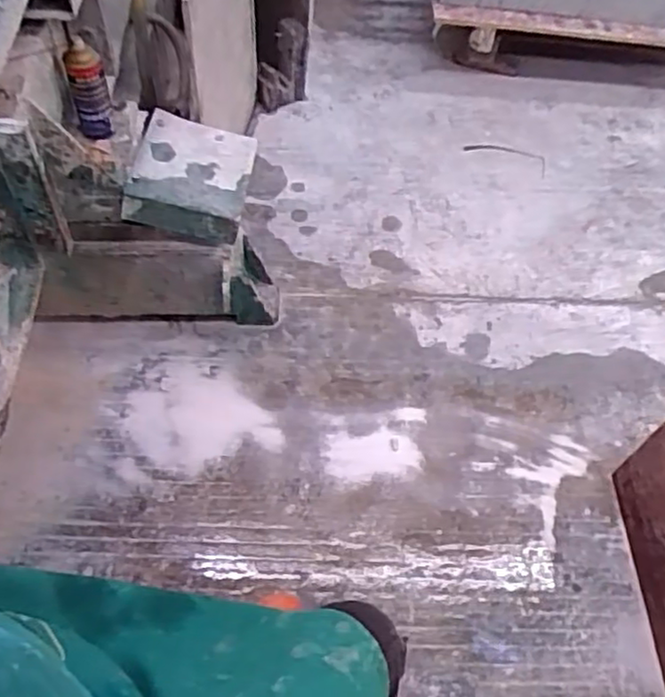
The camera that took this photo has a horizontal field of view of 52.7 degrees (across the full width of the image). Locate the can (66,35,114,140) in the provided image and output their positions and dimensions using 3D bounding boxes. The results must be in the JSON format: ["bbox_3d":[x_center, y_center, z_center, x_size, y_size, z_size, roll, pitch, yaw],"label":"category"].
[{"bbox_3d":[-0.455,-0.481,1.254,0.067,0.181,0.065,-21,60,-19],"label":"can"}]

